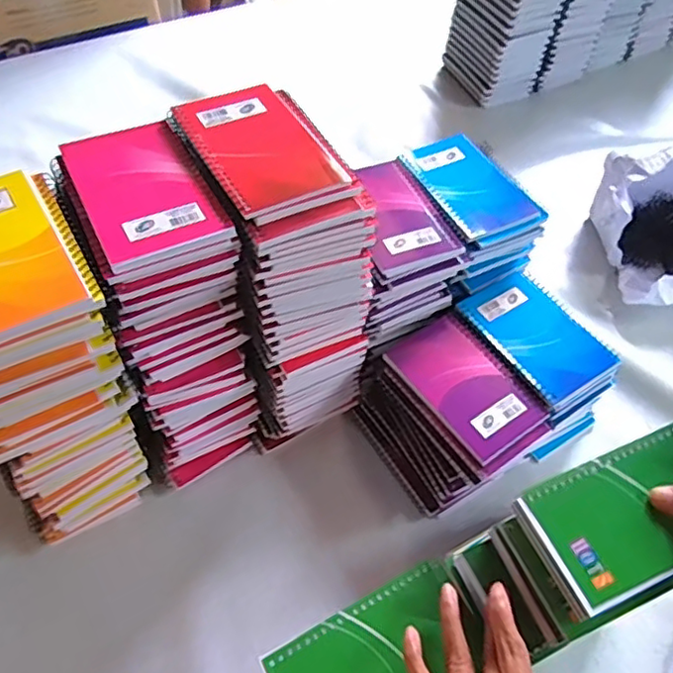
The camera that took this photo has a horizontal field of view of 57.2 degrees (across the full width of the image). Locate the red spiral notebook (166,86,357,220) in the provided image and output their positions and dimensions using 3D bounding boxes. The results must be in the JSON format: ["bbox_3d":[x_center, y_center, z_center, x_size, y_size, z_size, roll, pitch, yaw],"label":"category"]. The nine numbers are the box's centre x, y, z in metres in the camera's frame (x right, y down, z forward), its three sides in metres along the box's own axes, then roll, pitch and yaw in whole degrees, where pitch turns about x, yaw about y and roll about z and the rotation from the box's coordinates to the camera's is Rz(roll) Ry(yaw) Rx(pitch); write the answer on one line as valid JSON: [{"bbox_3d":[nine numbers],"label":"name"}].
[{"bbox_3d":[-0.055,-0.137,0.443,0.087,0.008,0.122,-24,62,-24],"label":"red spiral notebook"}]

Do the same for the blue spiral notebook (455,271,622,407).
[{"bbox_3d":[0.187,-0.004,0.571,0.093,0.011,0.132,-25,58,-20],"label":"blue spiral notebook"}]

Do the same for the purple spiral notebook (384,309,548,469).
[{"bbox_3d":[0.113,0.040,0.540,0.083,0.008,0.131,-30,60,-22],"label":"purple spiral notebook"}]

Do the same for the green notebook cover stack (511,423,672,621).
[{"bbox_3d":[0.197,0.118,0.412,0.134,0.014,0.082,-20,57,-13],"label":"green notebook cover stack"}]

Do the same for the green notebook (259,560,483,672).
[{"bbox_3d":[0.028,0.210,0.402,0.141,0.013,0.080,-24,58,-19],"label":"green notebook"}]

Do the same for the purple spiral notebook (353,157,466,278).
[{"bbox_3d":[0.051,-0.116,0.571,0.085,0.013,0.134,-19,56,-16],"label":"purple spiral notebook"}]

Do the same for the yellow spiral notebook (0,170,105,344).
[{"bbox_3d":[-0.207,-0.050,0.378,0.091,0.012,0.127,-24,58,-19],"label":"yellow spiral notebook"}]

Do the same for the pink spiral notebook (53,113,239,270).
[{"bbox_3d":[-0.131,-0.102,0.422,0.082,0.009,0.133,-20,56,-17],"label":"pink spiral notebook"}]

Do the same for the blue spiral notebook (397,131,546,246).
[{"bbox_3d":[0.127,-0.150,0.607,0.091,0.016,0.143,-23,57,-18],"label":"blue spiral notebook"}]

